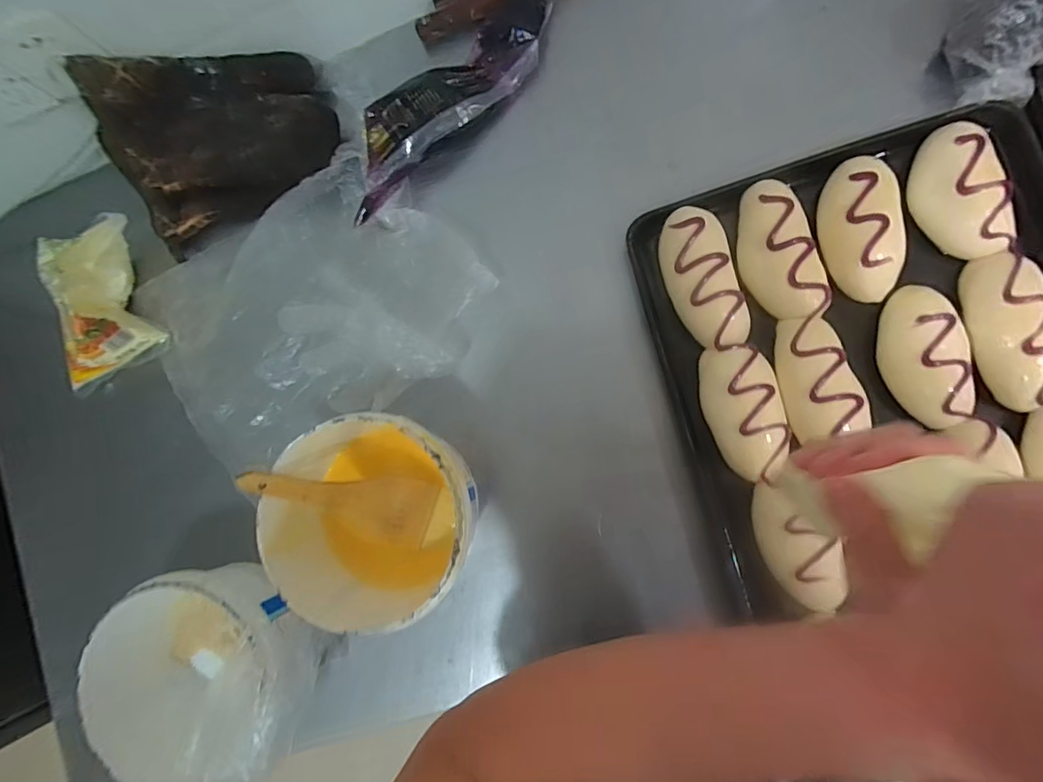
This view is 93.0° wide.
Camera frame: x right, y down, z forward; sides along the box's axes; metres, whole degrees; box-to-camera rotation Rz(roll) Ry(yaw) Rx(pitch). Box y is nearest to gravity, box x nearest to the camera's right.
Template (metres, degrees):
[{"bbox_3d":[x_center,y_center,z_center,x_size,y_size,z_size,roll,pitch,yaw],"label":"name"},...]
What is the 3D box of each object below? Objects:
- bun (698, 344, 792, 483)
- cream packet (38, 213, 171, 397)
[{"bbox_3d":[0.233,0.022,0.514,0.078,0.040,0.141,-10,85,8],"label":"bun"},{"bbox_3d":[-0.517,-0.109,0.612,0.108,0.095,0.220,1,99,8],"label":"cream packet"}]

